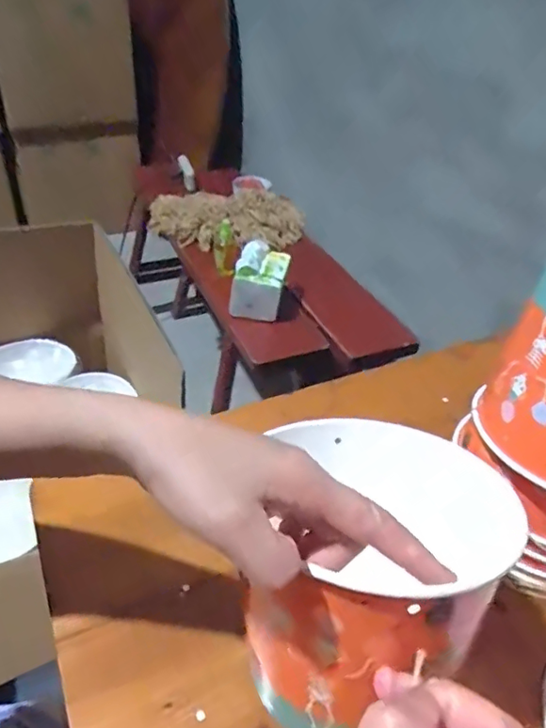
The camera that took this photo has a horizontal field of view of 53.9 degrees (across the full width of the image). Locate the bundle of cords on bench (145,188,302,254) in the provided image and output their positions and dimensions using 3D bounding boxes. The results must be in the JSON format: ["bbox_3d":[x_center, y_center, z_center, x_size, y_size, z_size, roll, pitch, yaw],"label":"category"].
[{"bbox_3d":[-0.111,-0.370,1.374,0.383,0.095,0.190,-5,41,-14],"label":"bundle of cords on bench"}]

